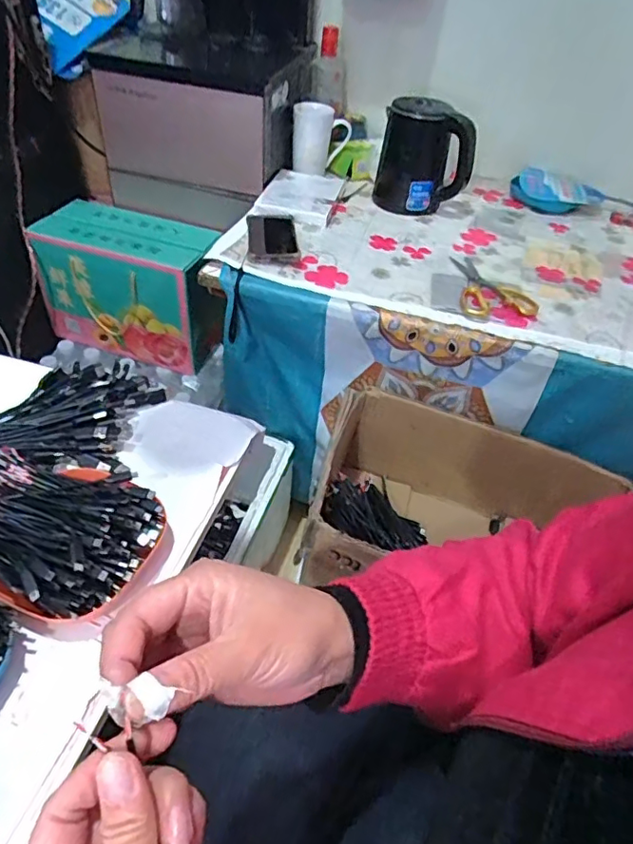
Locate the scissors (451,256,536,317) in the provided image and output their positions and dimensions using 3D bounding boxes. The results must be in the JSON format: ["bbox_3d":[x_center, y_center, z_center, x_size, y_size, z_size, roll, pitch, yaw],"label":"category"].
[{"bbox_3d":[0.253,-0.211,0.855,0.118,0.006,0.177,-5,46,-12],"label":"scissors"}]

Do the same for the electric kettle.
[{"bbox_3d":[0.200,-0.488,1.017,0.167,0.172,0.137,12,45,5],"label":"electric kettle"}]

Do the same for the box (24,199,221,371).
[{"bbox_3d":[-0.357,-0.270,1.110,0.320,0.231,0.154,16,45,9],"label":"box"}]

